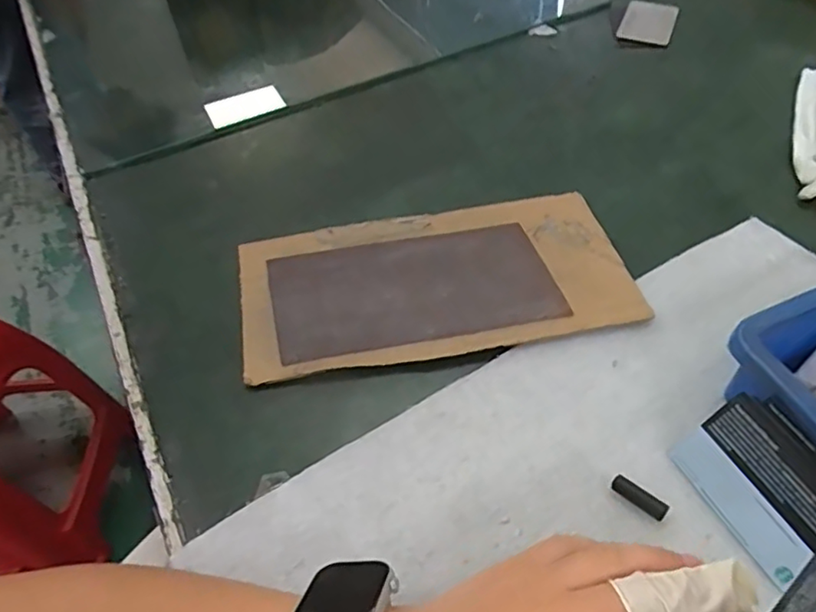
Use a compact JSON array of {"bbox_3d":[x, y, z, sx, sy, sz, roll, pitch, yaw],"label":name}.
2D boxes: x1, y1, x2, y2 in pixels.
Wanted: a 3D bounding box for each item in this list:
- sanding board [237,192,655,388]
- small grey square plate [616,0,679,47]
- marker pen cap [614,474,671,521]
[{"bbox_3d":[0.019,-0.022,0.428,0.277,0.011,0.133,-11,53,-5],"label":"sanding board"},{"bbox_3d":[0.268,-0.315,0.651,0.055,0.009,0.083,19,56,16],"label":"small grey square plate"},{"bbox_3d":[0.128,0.107,0.324,0.030,0.009,0.009,34,62,25],"label":"marker pen cap"}]

